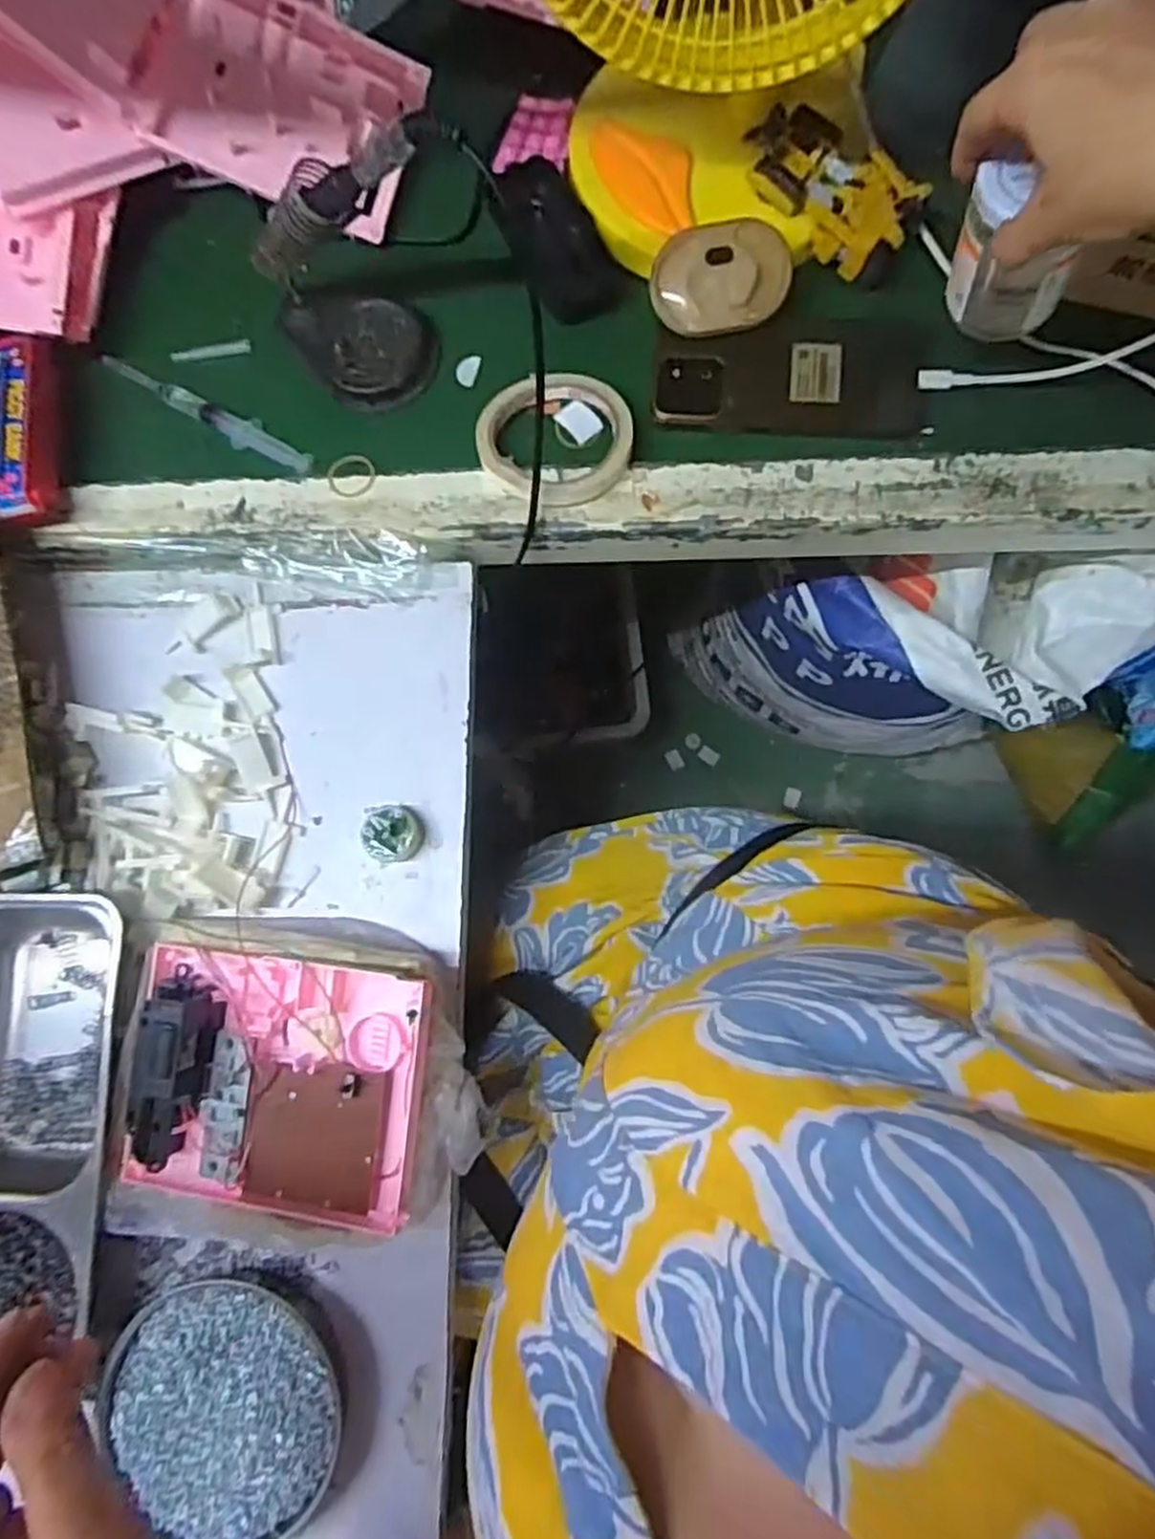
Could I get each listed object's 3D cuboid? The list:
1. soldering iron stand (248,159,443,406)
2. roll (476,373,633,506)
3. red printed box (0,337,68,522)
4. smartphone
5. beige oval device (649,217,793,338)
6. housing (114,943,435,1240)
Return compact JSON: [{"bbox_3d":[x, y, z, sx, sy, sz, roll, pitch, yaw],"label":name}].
[{"bbox_3d":[-0.147,-0.297,0.469,0.079,0.113,0.098,-33,81,-1],"label":"soldering iron stand"},{"bbox_3d":[-0.016,-0.213,0.488,0.093,0.014,0.100,-1,82,4],"label":"roll"},{"bbox_3d":[-0.359,-0.216,0.499,0.031,0.037,0.123,-7,81,3],"label":"red printed box"},{"bbox_3d":[0.136,-0.252,0.493,0.170,0.007,0.079,2,82,5],"label":"smartphone"},{"bbox_3d":[0.091,-0.311,0.489,0.084,0.020,0.060,-4,101,7],"label":"beige oval device"},{"bbox_3d":[-0.165,0.172,0.412,0.159,0.033,0.132,5,82,5],"label":"housing"}]

